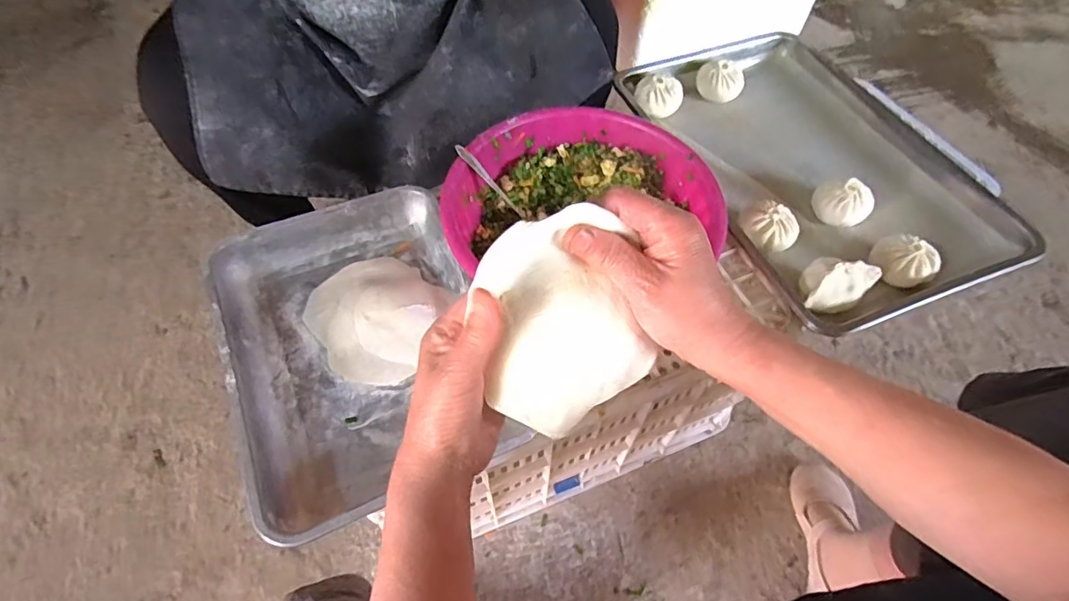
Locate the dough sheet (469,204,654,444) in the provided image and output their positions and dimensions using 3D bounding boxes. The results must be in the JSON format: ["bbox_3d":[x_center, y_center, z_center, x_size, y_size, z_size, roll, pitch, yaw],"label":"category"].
[{"bbox_3d":[0.017,0.013,0.324,0.098,0.009,0.126,-17,98,-6],"label":"dough sheet"}]

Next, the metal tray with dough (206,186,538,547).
[{"bbox_3d":[-0.206,0.047,0.626,0.270,0.052,0.397,-20,59,-14],"label":"metal tray with dough"}]

